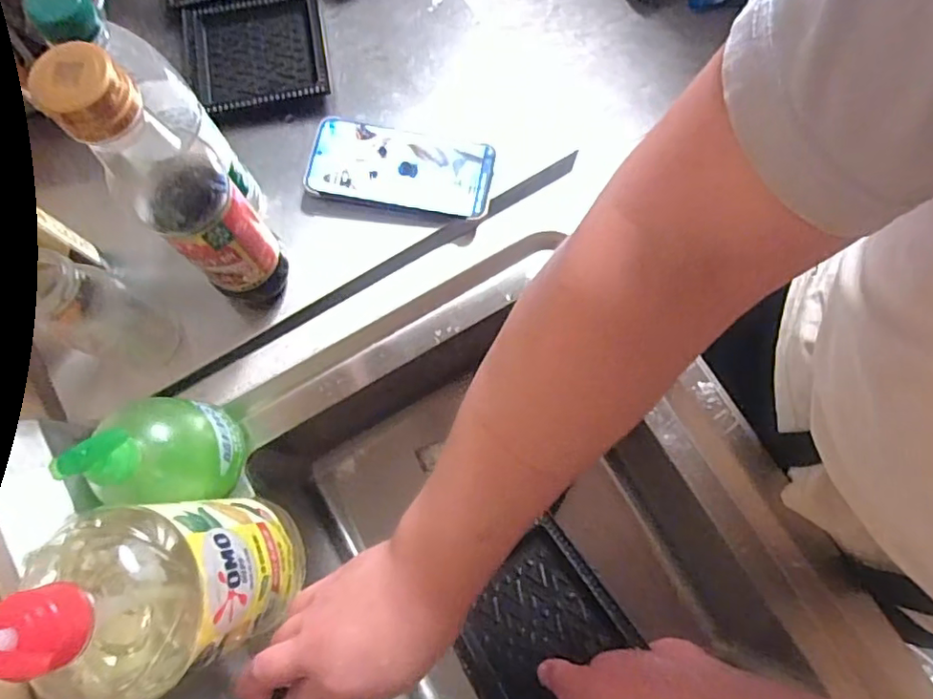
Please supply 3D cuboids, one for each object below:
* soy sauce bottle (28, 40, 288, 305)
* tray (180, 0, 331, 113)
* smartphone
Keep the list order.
[{"bbox_3d":[-0.185,-0.098,0.398,0.061,0.256,0.061,-40,79,-9],"label":"soy sauce bottle"},{"bbox_3d":[-0.205,-0.288,0.558,0.130,0.013,0.125,-11,76,-2],"label":"tray"},{"bbox_3d":[-0.059,-0.166,0.523,0.164,0.006,0.076,11,78,4],"label":"smartphone"}]

